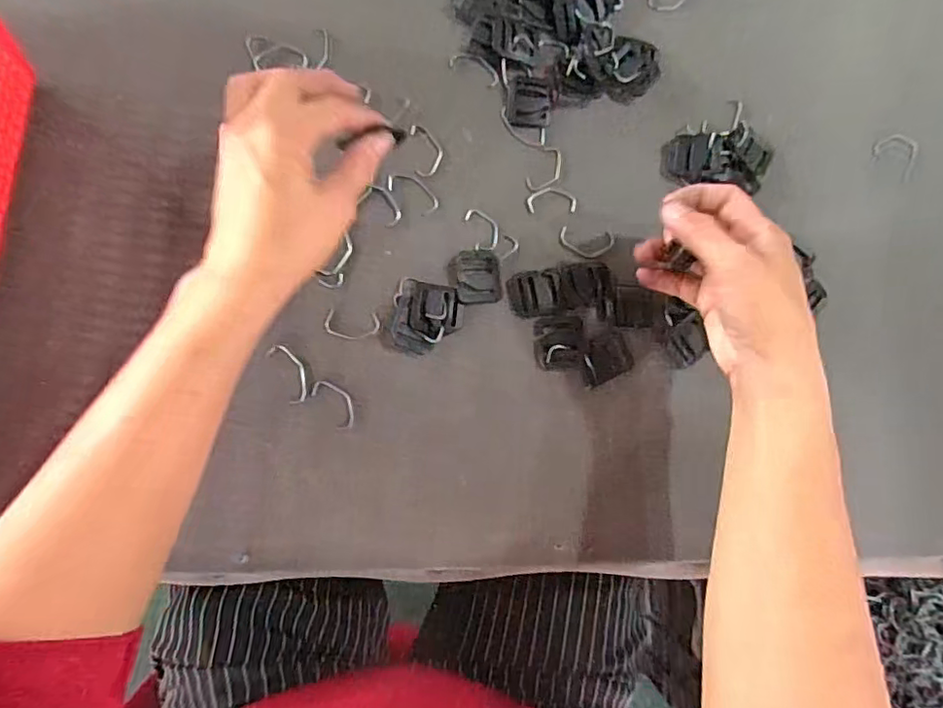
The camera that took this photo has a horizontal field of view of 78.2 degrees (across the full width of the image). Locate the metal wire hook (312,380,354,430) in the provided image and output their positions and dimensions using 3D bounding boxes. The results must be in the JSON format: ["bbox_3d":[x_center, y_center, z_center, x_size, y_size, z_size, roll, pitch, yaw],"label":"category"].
[{"bbox_3d":[-0.087,0.032,0.372,0.018,0.004,0.036,-35,88,-8],"label":"metal wire hook"}]

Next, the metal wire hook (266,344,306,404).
[{"bbox_3d":[-0.114,0.012,0.367,0.017,0.004,0.040,-26,87,-8],"label":"metal wire hook"}]

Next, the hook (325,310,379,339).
[{"bbox_3d":[-0.077,-0.019,0.375,0.035,0.004,0.018,6,84,-5],"label":"hook"}]

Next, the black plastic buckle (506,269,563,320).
[{"bbox_3d":[0.043,-0.041,0.389,0.035,0.004,0.031,-7,85,-6],"label":"black plastic buckle"}]

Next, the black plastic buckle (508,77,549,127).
[{"bbox_3d":[0.040,-0.175,0.402,0.028,0.006,0.033,0,84,-6],"label":"black plastic buckle"}]

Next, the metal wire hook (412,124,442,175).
[{"bbox_3d":[-0.029,-0.138,0.393,0.020,0.004,0.036,-6,85,-6],"label":"metal wire hook"}]

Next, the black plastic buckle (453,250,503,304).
[{"bbox_3d":[0.005,-0.052,0.386,0.031,0.004,0.037,-5,85,-6],"label":"black plastic buckle"}]

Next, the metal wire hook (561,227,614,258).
[{"bbox_3d":[0.080,-0.076,0.398,0.037,0.004,0.020,6,84,-5],"label":"metal wire hook"}]

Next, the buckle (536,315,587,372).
[{"bbox_3d":[0.060,-0.008,0.388,0.034,0.004,0.035,-4,85,-6],"label":"buckle"}]

